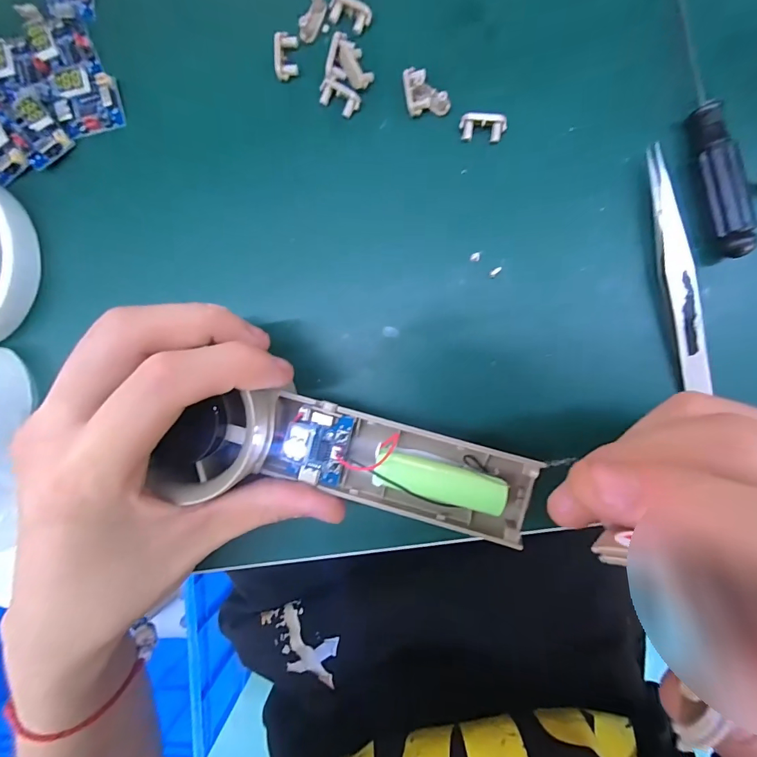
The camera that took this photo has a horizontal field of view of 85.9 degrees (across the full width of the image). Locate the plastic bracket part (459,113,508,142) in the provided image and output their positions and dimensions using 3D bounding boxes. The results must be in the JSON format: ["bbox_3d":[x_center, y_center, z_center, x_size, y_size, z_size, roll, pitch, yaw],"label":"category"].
[{"bbox_3d":[0.046,-0.109,0.177,0.019,0.007,0.009,7,92,5],"label":"plastic bracket part"}]

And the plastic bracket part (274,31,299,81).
[{"bbox_3d":[-0.041,-0.145,0.183,0.010,0.007,0.019,0,91,5],"label":"plastic bracket part"}]

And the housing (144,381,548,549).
[{"bbox_3d":[-0.007,0.033,0.159,0.139,0.027,0.040,12,92,-7],"label":"housing"}]

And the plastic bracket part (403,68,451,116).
[{"bbox_3d":[0.021,-0.125,0.178,0.020,0.006,0.018,1,91,5],"label":"plastic bracket part"}]

